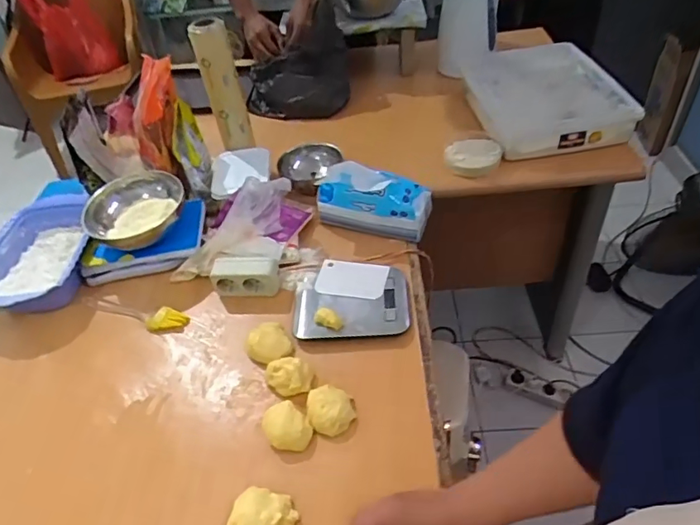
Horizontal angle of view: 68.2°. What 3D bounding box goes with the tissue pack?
[{"bbox_3d":[0.043,-0.114,0.915,0.196,0.098,0.080,13,48,19],"label":"tissue pack"}]

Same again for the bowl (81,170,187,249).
[{"bbox_3d":[-0.370,-0.089,0.908,0.173,0.064,0.143,-34,50,-25],"label":"bowl"}]

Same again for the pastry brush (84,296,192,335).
[{"bbox_3d":[-0.366,0.083,0.850,0.210,0.028,0.042,10,47,17],"label":"pastry brush"}]

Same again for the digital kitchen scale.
[{"bbox_3d":[0.002,0.063,0.799,0.172,0.021,0.118,-4,44,2],"label":"digital kitchen scale"}]

